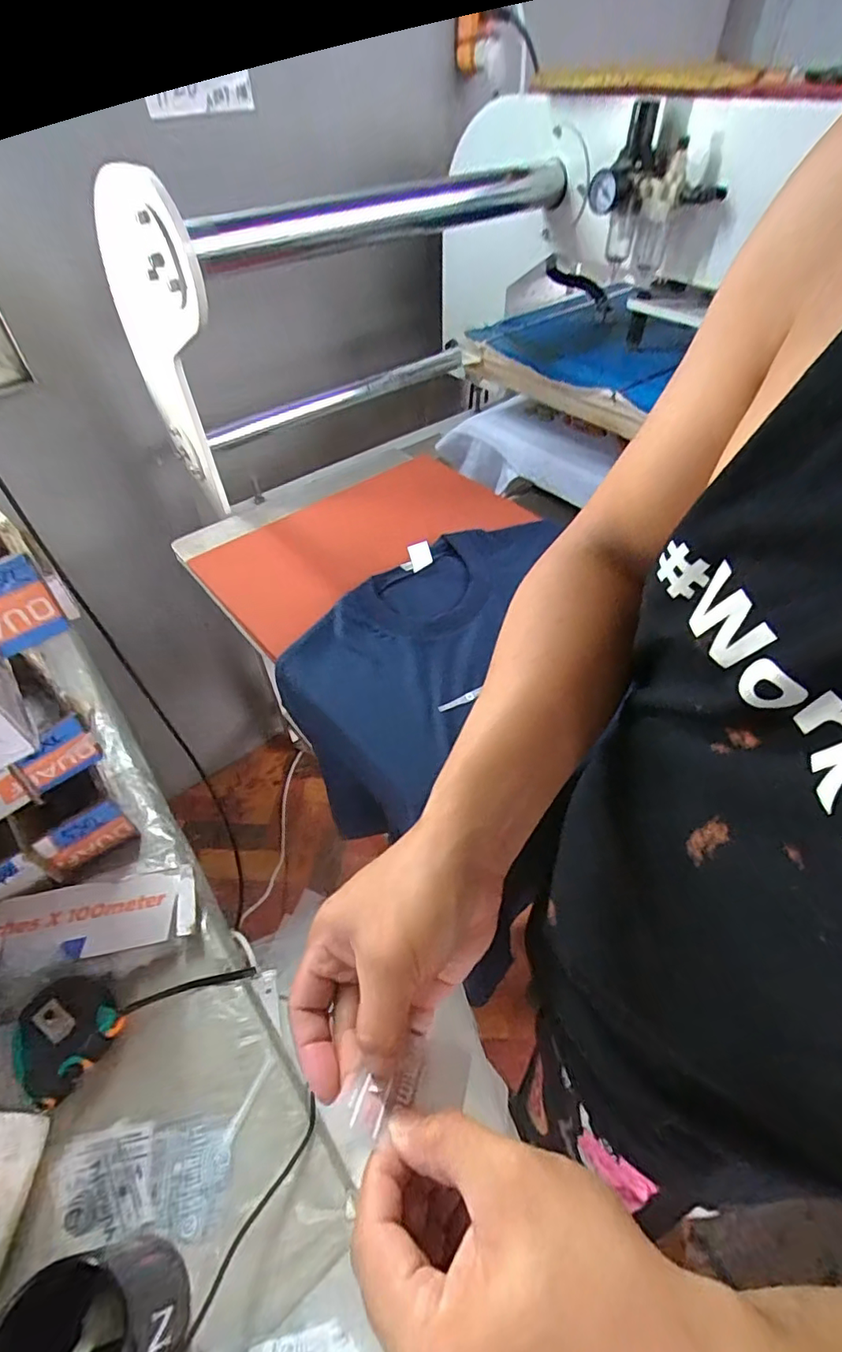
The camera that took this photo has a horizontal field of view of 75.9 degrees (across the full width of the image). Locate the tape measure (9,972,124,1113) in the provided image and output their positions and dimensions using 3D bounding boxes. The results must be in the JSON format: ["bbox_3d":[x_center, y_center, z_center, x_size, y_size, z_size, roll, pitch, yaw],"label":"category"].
[{"bbox_3d":[-0.295,0.292,0.442,0.068,0.036,0.078,26,55,23],"label":"tape measure"}]

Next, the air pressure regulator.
[{"bbox_3d":[0.268,-0.553,0.623,0.142,0.134,0.058,7,50,9],"label":"air pressure regulator"}]

